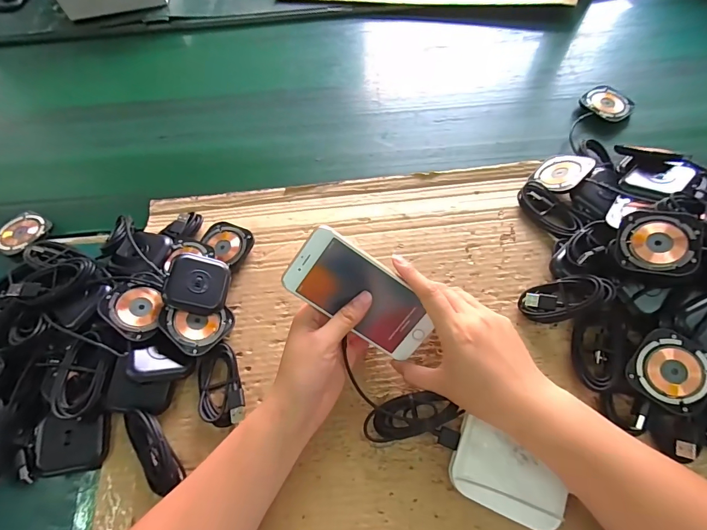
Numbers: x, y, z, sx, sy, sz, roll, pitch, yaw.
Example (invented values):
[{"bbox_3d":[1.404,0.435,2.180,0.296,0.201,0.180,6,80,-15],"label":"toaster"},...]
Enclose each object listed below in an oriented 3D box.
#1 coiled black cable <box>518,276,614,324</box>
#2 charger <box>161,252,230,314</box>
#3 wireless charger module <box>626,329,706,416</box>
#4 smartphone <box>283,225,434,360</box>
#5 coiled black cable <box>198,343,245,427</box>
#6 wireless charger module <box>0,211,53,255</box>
[{"bbox_3d":[0.204,0.031,0.365,0.081,0.013,0.038,-22,61,28],"label":"coiled black cable"},{"bbox_3d":[-0.155,0.018,0.379,0.058,0.011,0.059,16,60,-26],"label":"charger"},{"bbox_3d":[0.276,0.091,0.325,0.060,0.011,0.064,34,88,19],"label":"wireless charger module"},{"bbox_3d":[0.009,0.028,0.327,0.134,0.006,0.063,34,104,-9],"label":"smartphone"},{"bbox_3d":[-0.127,0.117,0.360,0.041,0.017,0.072,-17,65,-5],"label":"coiled black cable"},{"bbox_3d":[-0.399,-0.038,0.453,0.045,0.011,0.059,32,70,16],"label":"wireless charger module"}]

